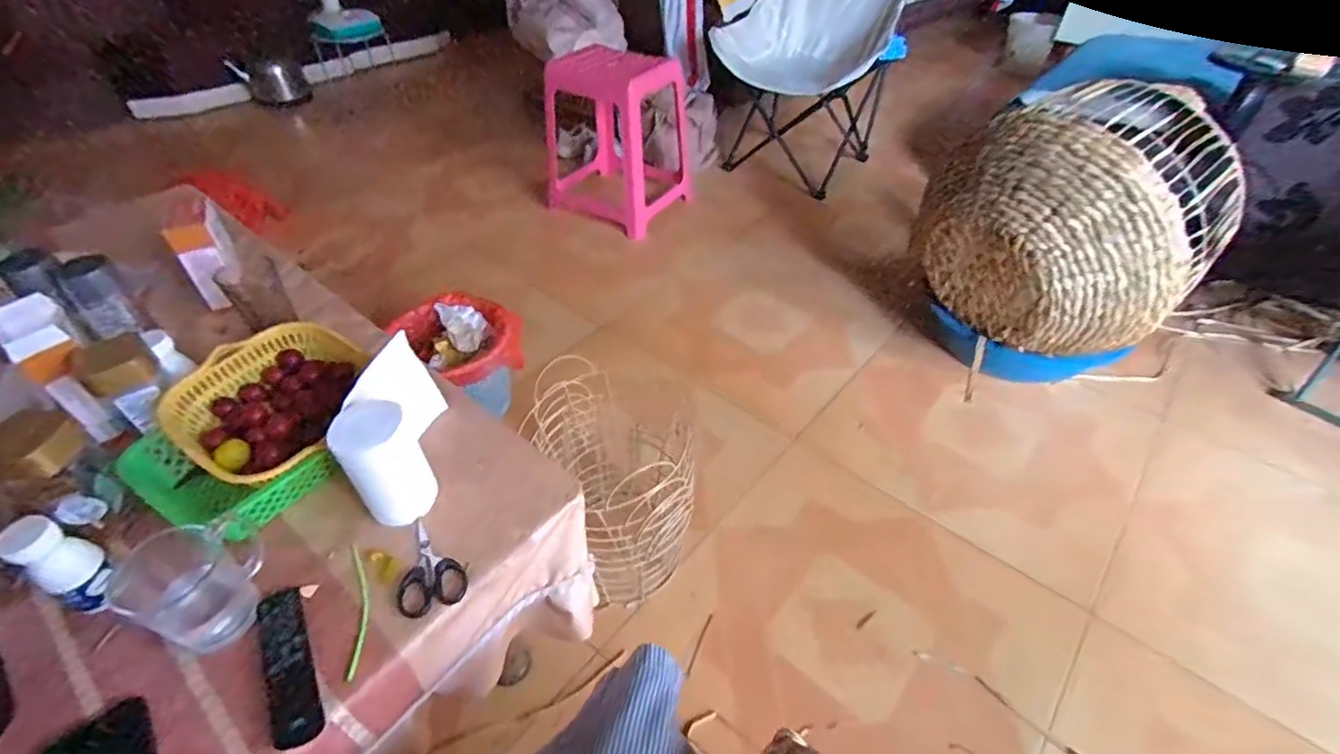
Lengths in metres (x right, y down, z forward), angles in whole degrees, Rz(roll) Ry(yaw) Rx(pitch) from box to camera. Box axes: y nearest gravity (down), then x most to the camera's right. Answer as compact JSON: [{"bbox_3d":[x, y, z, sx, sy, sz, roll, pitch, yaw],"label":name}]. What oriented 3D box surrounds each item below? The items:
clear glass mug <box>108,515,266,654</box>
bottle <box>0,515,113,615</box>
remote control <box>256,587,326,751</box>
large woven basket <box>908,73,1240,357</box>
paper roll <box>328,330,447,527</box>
[{"bbox_3d":[-0.439,0.185,0.552,0.107,0.087,0.116,27,50,25],"label":"clear glass mug"},{"bbox_3d":[-0.551,0.172,0.545,0.050,0.098,0.044,5,44,5],"label":"bottle"},{"bbox_3d":[-0.342,0.256,0.533,0.040,0.018,0.149,-25,49,-23],"label":"remote control"},{"bbox_3d":[0.813,-0.325,1.242,0.340,0.438,0.514,-32,53,-29],"label":"large woven basket"},{"bbox_3d":[-0.307,0.053,0.667,0.063,0.126,0.189,-6,44,-6],"label":"paper roll"}]

